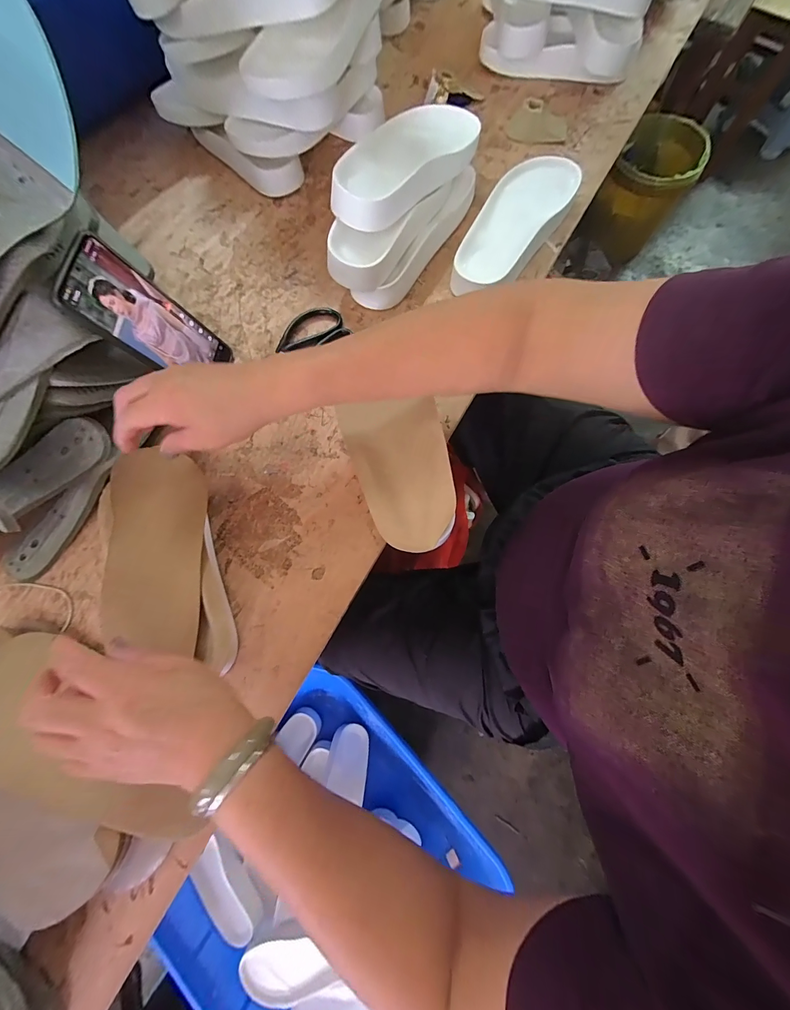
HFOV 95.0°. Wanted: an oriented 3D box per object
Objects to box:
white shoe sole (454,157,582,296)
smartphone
[{"bbox_3d":[0.155,-0.357,0.463,0.090,0.033,0.244,29,78,9],"label":"white shoe sole"},{"bbox_3d":[-0.239,-0.181,0.370,0.006,0.159,0.079,2,80,25],"label":"smartphone"}]

